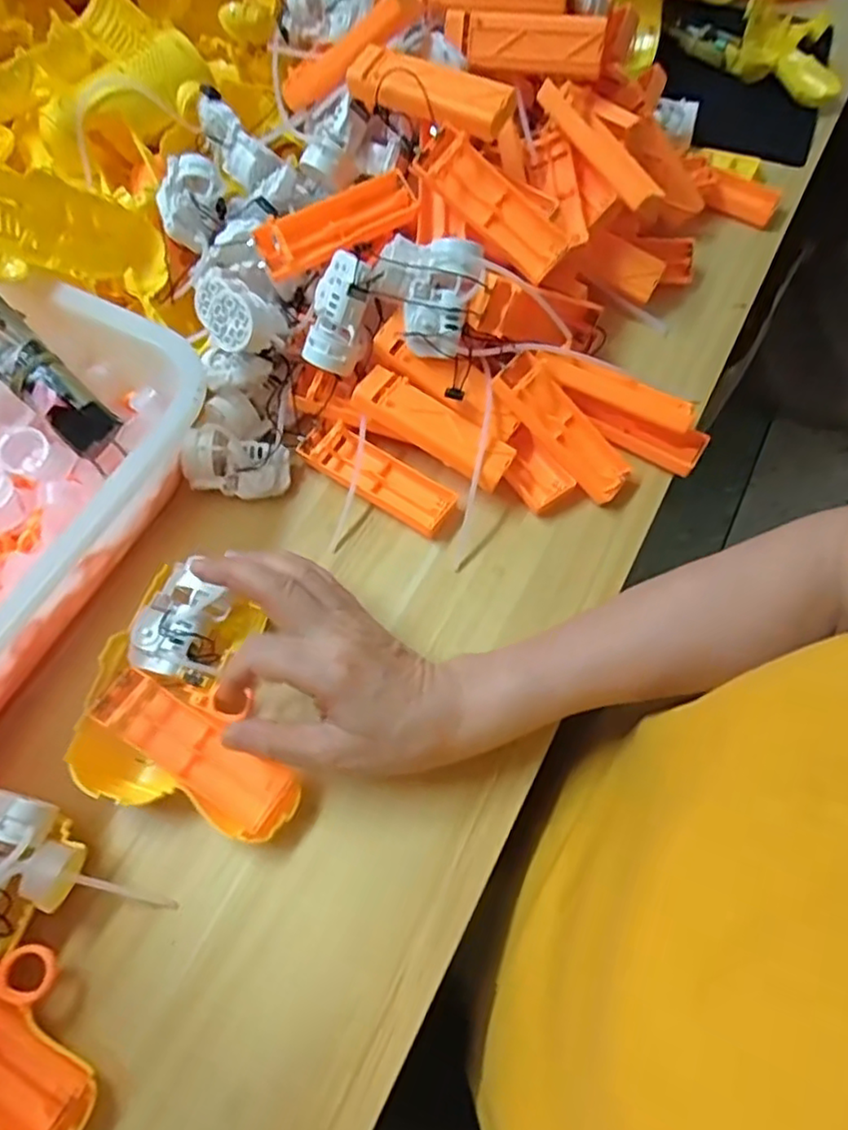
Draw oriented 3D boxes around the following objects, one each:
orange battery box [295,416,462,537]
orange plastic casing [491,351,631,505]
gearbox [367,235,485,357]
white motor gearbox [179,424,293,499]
[{"bbox_3d":[-0.033,-0.060,0.433,0.109,0.019,0.034,30,69,14],"label":"orange battery box"},{"bbox_3d":[0.092,-0.091,0.428,0.107,0.019,0.037,46,71,-9],"label":"orange plastic casing"},{"bbox_3d":[-0.002,-0.172,0.408,0.066,0.067,0.030,25,25,6],"label":"gearbox"},{"bbox_3d":[-0.125,-0.068,0.430,0.066,0.033,0.035,5,65,3],"label":"white motor gearbox"}]

